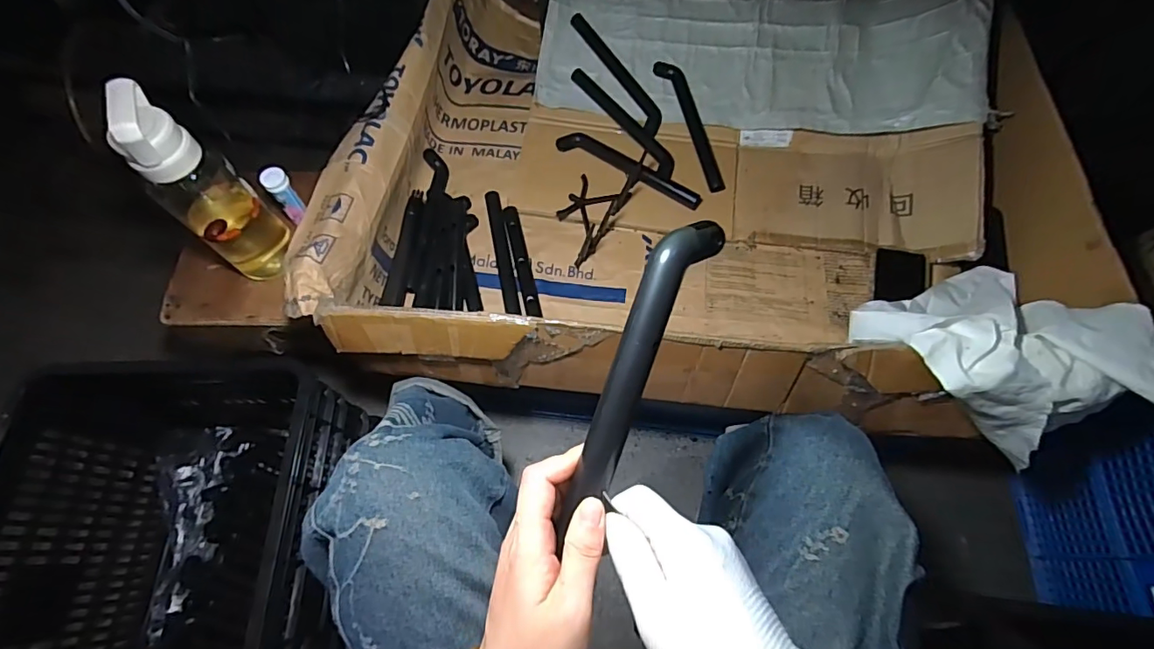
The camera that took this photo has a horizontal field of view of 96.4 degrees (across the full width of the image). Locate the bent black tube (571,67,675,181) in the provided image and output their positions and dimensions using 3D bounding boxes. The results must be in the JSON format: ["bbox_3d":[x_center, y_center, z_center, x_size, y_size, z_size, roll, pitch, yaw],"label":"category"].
[{"bbox_3d":[0.078,-0.332,0.843,0.045,0.034,0.240,-37,72,-14],"label":"bent black tube"}]

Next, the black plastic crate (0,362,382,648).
[{"bbox_3d":[-0.508,0.330,0.679,0.373,0.304,0.587,-2,67,-1],"label":"black plastic crate"}]

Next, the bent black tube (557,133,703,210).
[{"bbox_3d":[0.084,-0.249,0.807,0.242,0.021,0.036,28,70,11],"label":"bent black tube"}]

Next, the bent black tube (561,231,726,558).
[{"bbox_3d":[0.034,0.031,0.307,0.032,0.020,0.197,22,94,9],"label":"bent black tube"}]

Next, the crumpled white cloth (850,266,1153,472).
[{"bbox_3d":[0.487,0.033,0.599,0.256,0.154,0.234,-19,68,-8],"label":"crumpled white cloth"}]

